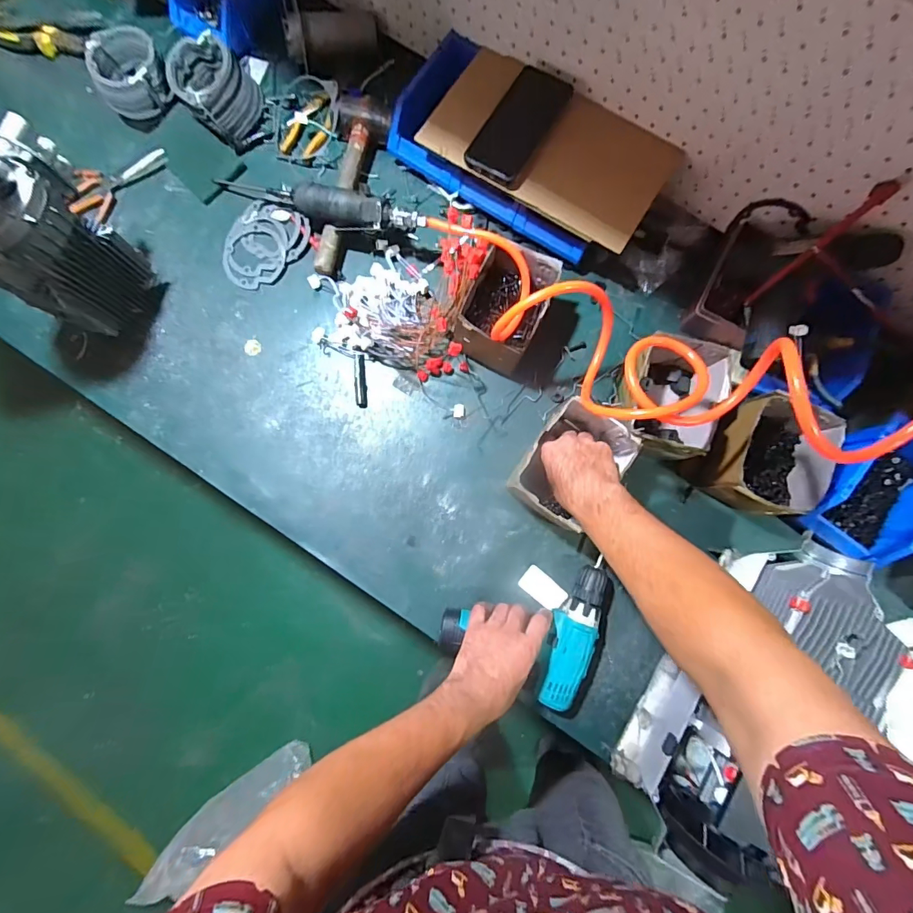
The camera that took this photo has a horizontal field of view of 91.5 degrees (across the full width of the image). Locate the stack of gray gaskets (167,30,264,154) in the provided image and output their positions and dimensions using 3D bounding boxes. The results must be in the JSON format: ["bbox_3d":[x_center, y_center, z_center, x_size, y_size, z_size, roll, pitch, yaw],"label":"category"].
[{"bbox_3d":[-0.355,-0.546,0.666,0.112,0.067,0.125,-28,84,-2],"label":"stack of gray gaskets"}]

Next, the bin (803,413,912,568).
[{"bbox_3d":[0.563,0.048,0.596,0.119,0.062,0.185,37,85,4],"label":"bin"}]

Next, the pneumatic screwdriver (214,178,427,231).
[{"bbox_3d":[-0.209,-0.373,0.641,0.359,0.044,0.046,21,84,19],"label":"pneumatic screwdriver"}]

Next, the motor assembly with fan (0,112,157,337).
[{"bbox_3d":[-0.487,-0.268,0.517,0.123,0.332,0.149,42,84,5],"label":"motor assembly with fan"}]

